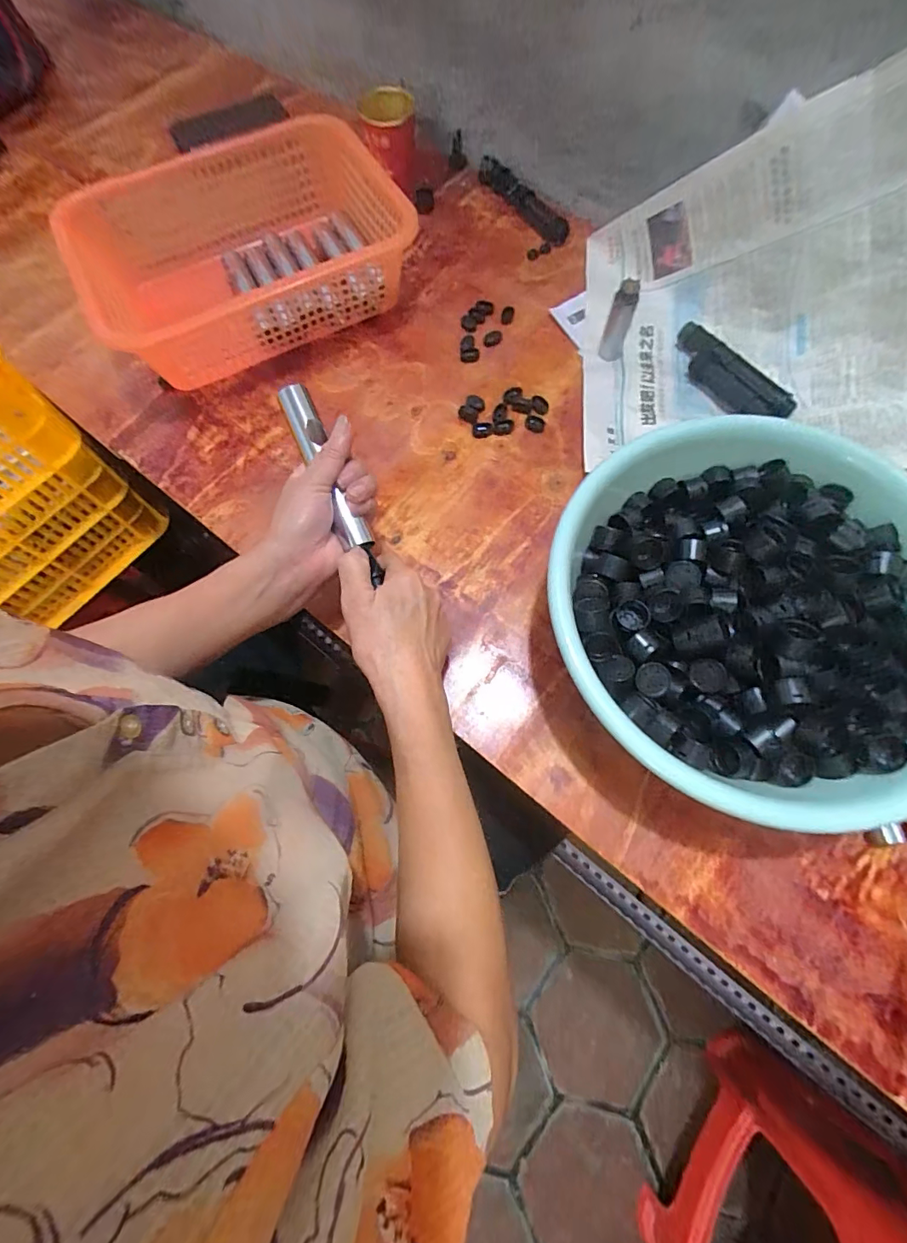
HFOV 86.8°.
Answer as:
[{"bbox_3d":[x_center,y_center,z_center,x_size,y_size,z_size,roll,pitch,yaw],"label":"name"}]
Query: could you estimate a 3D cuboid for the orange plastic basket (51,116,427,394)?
[{"bbox_3d":[-0.232,-0.414,0.538,0.345,0.107,0.241,-14,71,-3],"label":"orange plastic basket"}]

